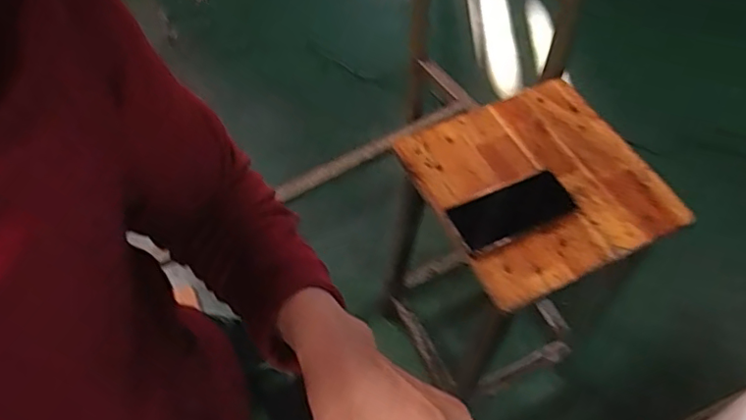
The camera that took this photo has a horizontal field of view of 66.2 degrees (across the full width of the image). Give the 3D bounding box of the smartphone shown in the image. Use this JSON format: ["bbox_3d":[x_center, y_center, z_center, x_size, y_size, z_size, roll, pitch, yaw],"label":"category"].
[{"bbox_3d":[0.178,0.000,0.735,0.159,0.011,0.077,-21,56,-16],"label":"smartphone"}]

